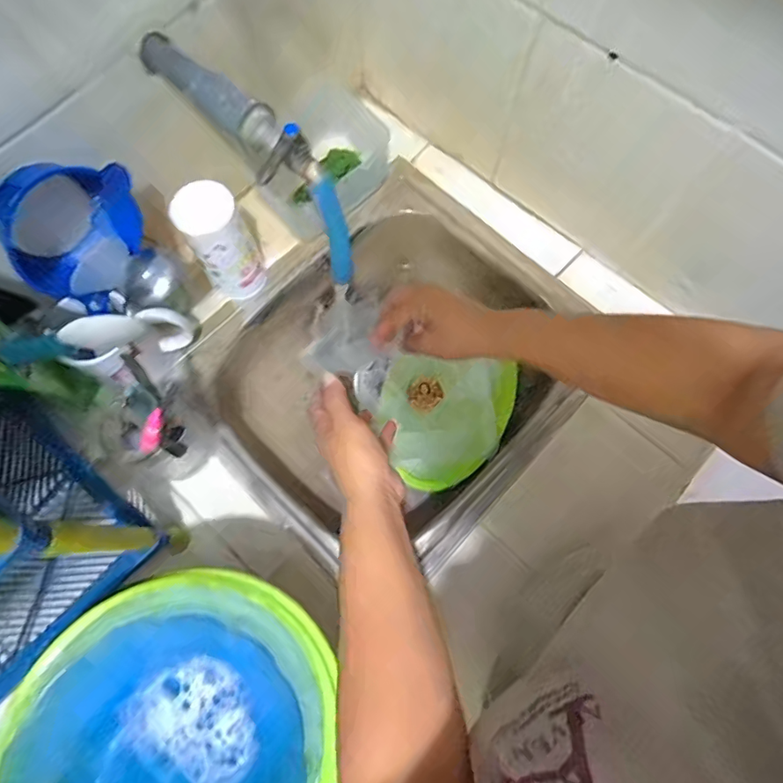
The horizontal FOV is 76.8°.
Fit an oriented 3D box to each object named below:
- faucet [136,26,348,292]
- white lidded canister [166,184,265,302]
[{"bbox_3d":[-0.124,-0.211,0.436,0.048,0.122,0.243,-39,78,-11],"label":"faucet"},{"bbox_3d":[-0.184,-0.158,0.547,0.058,0.143,0.054,0,73,-1],"label":"white lidded canister"}]

